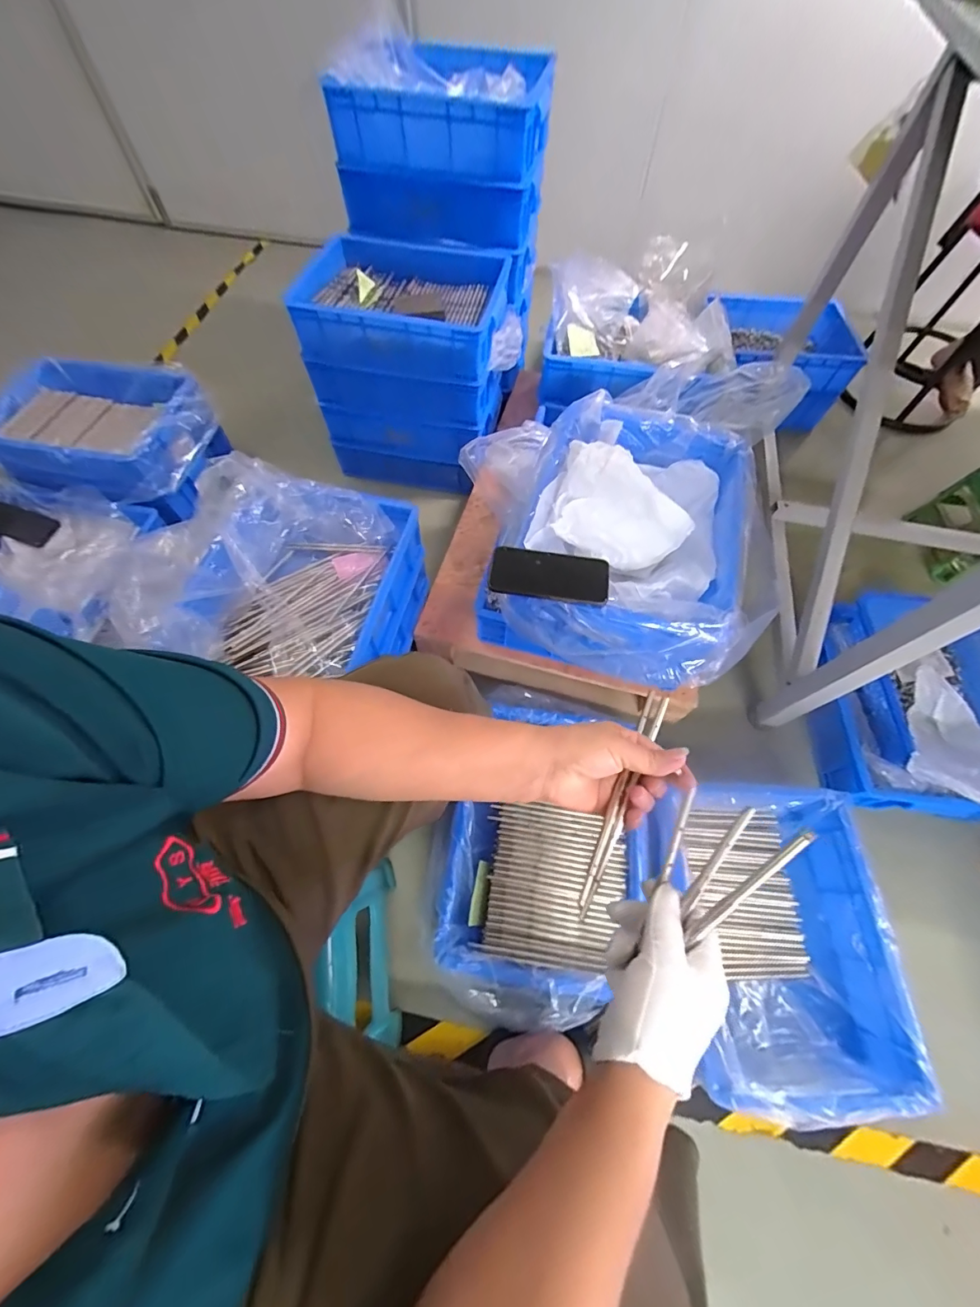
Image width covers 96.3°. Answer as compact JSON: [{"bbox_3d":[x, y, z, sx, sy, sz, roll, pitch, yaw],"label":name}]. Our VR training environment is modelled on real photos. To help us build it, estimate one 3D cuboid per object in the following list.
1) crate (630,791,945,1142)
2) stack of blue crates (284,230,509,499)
[{"bbox_3d":[0.439,0.439,0.703,0.322,0.135,0.416,4,63,0],"label":"crate"},{"bbox_3d":[-0.181,-0.651,1.043,0.399,0.411,0.252,12,63,4],"label":"stack of blue crates"}]

